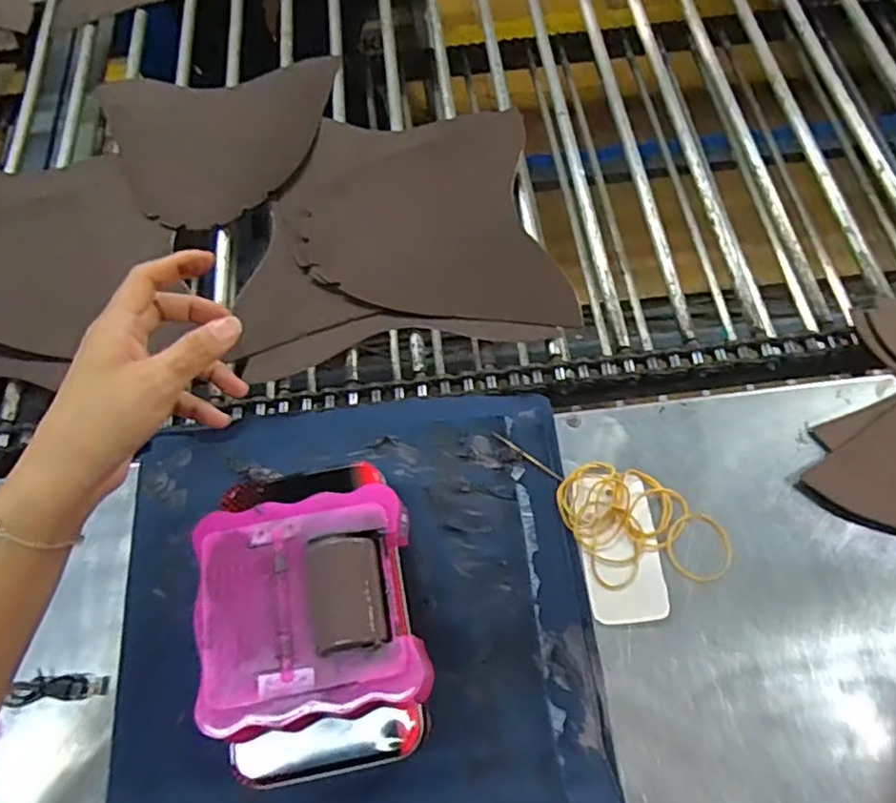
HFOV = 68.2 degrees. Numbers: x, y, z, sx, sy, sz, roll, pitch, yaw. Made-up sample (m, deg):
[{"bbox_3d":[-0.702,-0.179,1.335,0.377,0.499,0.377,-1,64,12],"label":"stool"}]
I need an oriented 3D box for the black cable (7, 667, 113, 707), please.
[{"bbox_3d":[-0.253,0.185,0.431,0.059,0.012,0.020,-7,64,0],"label":"black cable"}]

